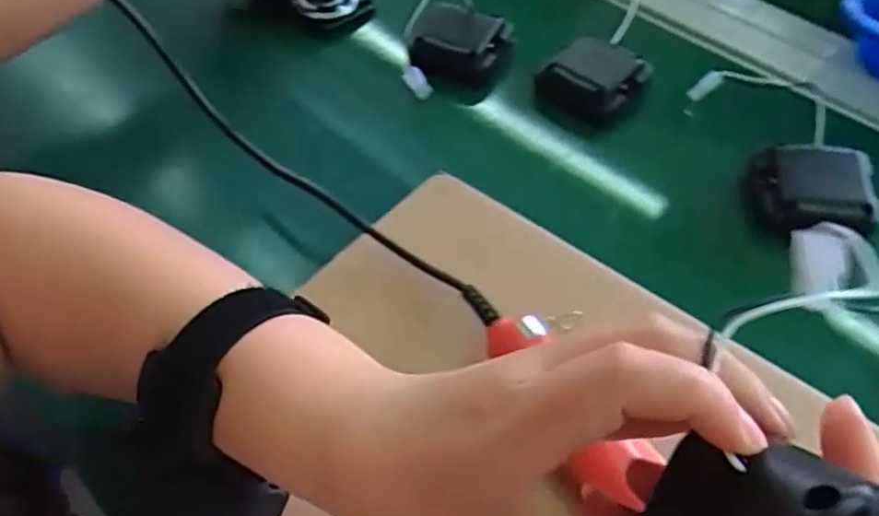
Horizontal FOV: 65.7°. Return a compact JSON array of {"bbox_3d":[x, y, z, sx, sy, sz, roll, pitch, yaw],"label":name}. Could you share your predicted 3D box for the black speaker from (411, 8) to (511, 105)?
[{"bbox_3d":[0.019,-0.170,0.569,0.081,0.052,0.052,13,54,8],"label":"black speaker"}]

